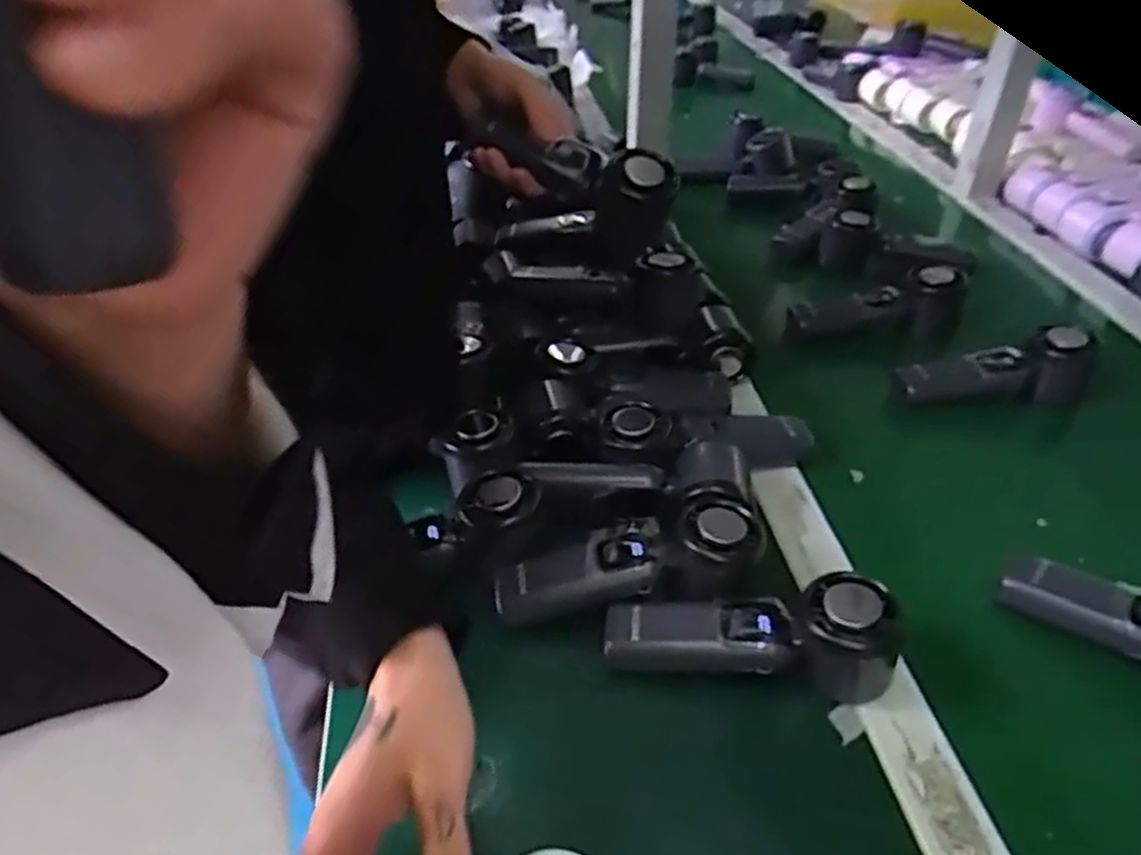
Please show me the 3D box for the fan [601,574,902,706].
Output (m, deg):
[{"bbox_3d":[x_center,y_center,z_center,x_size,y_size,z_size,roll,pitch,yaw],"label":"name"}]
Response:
[{"bbox_3d":[0.105,0.115,0.455,0.166,0.051,0.042,5,38,7],"label":"fan"}]

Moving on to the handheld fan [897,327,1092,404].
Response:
[{"bbox_3d":[0.370,-0.047,0.681,0.170,0.059,0.050,-3,38,-2],"label":"handheld fan"}]

